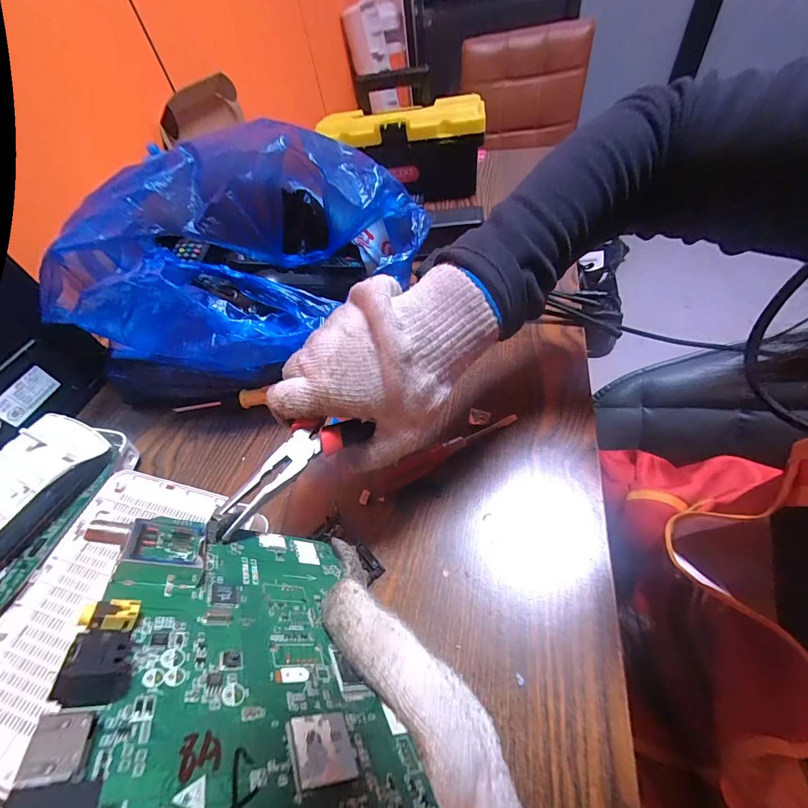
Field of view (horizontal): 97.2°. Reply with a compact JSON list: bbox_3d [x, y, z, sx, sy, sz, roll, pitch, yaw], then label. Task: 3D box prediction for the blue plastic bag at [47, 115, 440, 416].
[{"bbox_3d":[-0.156,-0.151,0.388,0.356,0.196,0.231,-6,50,4],"label":"blue plastic bag"}]

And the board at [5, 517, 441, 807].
[{"bbox_3d":[-0.052,0.090,0.123,0.156,0.106,0.011,34,99,56],"label":"board"}]

